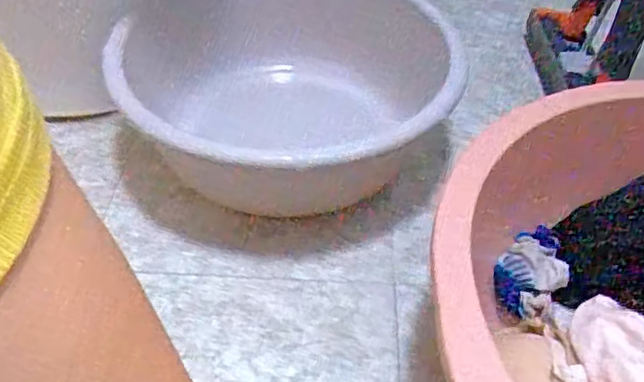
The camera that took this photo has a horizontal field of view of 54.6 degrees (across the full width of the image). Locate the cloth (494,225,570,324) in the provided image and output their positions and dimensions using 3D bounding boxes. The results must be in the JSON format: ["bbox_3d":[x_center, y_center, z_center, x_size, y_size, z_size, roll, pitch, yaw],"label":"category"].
[{"bbox_3d":[0.185,0.069,0.543,0.051,0.035,0.092,33,54,27],"label":"cloth"}]

